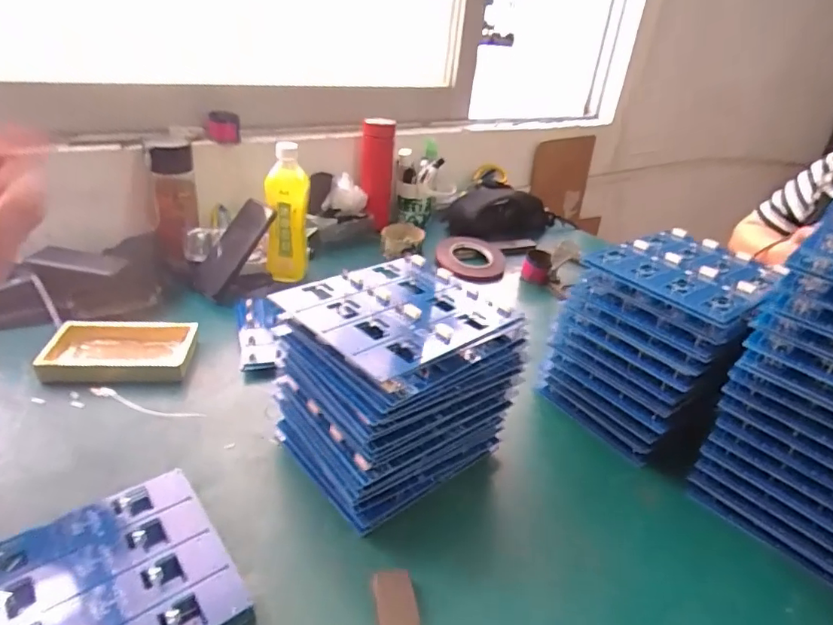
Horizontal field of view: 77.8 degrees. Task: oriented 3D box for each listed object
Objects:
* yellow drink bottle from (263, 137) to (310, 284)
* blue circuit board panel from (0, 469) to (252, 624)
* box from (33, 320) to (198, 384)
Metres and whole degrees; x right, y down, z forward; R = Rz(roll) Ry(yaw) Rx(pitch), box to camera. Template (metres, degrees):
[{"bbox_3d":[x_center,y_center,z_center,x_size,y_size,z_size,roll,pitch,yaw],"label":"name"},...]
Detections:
[{"bbox_3d":[-0.217,-0.165,0.863,0.069,0.224,0.051,-1,29,-11],"label":"yellow drink bottle"},{"bbox_3d":[-0.240,0.211,0.393,0.165,0.019,0.163,-17,36,-35],"label":"blue circuit board panel"},{"bbox_3d":[-0.374,0.049,0.657,0.170,0.033,0.115,0,29,-10],"label":"box"}]

